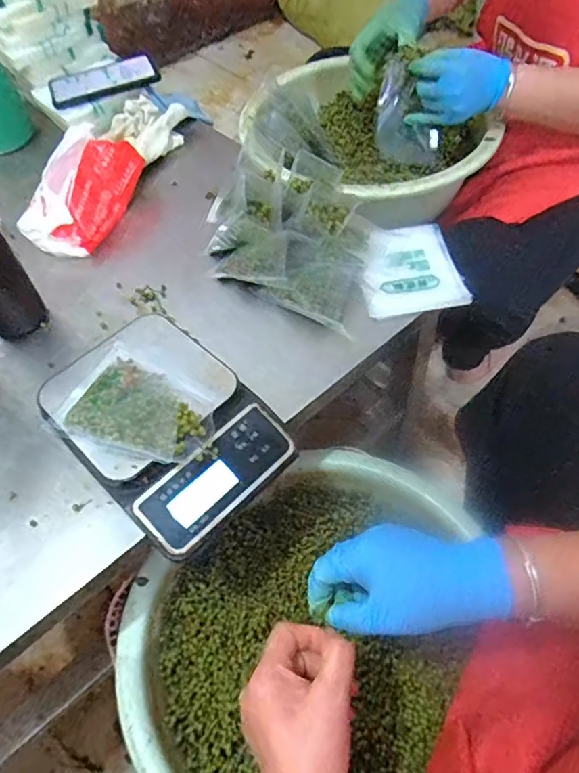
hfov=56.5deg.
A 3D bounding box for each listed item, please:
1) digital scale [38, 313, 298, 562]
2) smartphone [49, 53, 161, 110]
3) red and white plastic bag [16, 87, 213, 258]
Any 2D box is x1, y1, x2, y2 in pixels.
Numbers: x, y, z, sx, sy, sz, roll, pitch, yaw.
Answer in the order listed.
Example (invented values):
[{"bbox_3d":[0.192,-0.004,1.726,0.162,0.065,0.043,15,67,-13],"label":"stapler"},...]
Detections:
[{"bbox_3d":[-0.117,0.032,0.497,0.215,0.068,0.154,37,65,26],"label":"digital scale"},{"bbox_3d":[-0.287,-0.473,0.832,0.163,0.011,0.085,-19,66,-5],"label":"smartphone"},{"bbox_3d":[-0.255,-0.335,0.765,0.120,0.094,0.353,15,57,15],"label":"red and white plastic bag"}]

